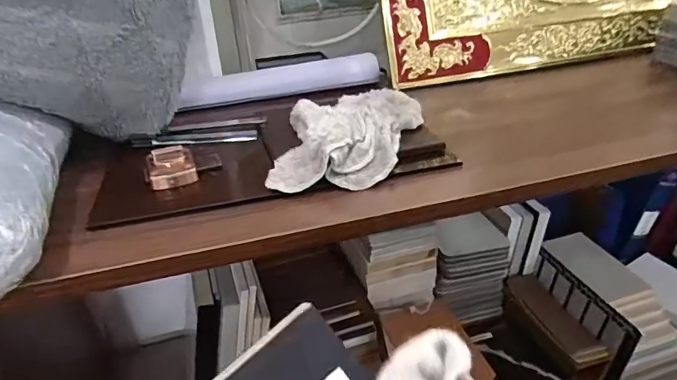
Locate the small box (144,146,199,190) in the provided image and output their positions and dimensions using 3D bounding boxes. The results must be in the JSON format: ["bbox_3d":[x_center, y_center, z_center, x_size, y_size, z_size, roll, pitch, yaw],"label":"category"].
[{"bbox_3d":[-0.140,-0.018,0.394,0.039,0.023,0.031,-14,32,-16],"label":"small box"}]

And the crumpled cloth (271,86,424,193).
[{"bbox_3d":[0.011,-0.048,0.412,0.115,0.035,0.136,2,31,9],"label":"crumpled cloth"}]

